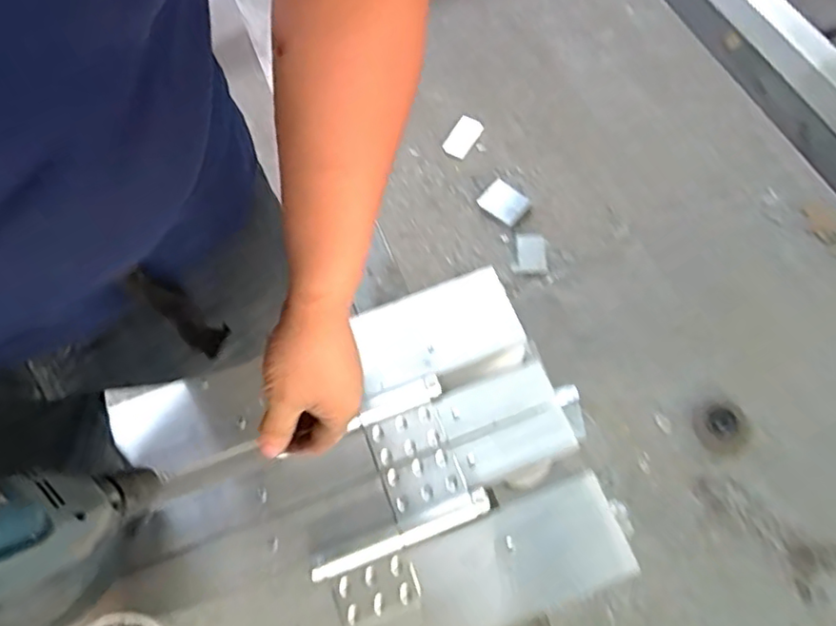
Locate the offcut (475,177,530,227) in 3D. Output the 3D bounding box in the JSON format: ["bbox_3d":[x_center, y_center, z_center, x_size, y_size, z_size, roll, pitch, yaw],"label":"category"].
[{"bbox_3d":[0.191,-0.248,1.375,0.104,0.016,0.079,42,76,16],"label":"offcut"}]

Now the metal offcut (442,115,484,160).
[{"bbox_3d":[0.105,-0.414,1.445,0.063,0.011,0.109,28,72,12],"label":"metal offcut"}]

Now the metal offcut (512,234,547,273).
[{"bbox_3d":[0.241,-0.127,1.321,0.070,0.010,0.096,3,69,3],"label":"metal offcut"}]

